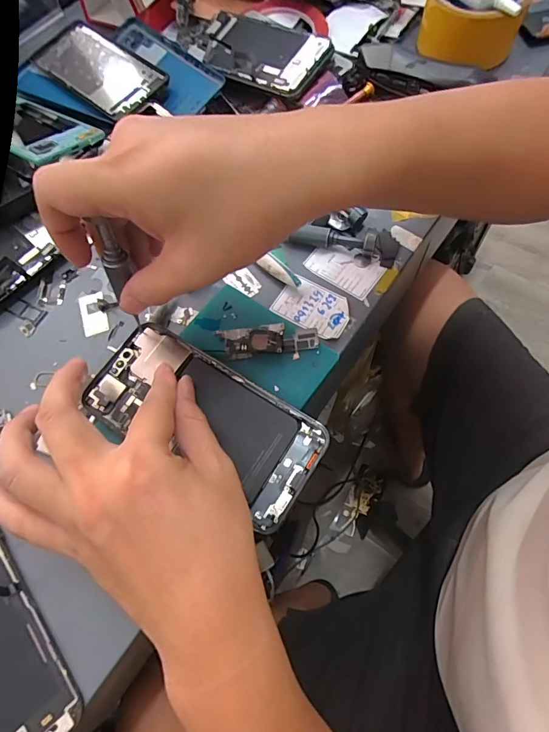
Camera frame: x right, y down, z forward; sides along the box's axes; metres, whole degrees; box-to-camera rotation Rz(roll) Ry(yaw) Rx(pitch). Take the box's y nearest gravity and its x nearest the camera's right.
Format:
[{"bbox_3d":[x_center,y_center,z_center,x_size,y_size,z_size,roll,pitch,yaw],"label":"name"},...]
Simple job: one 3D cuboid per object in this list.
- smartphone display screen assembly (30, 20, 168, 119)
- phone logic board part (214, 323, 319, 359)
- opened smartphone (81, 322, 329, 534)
[{"bbox_3d":[-0.184,-0.312,0.435,0.169,0.008,0.072,40,80,20],"label":"smartphone display screen assembly"},{"bbox_3d":[-0.005,-0.020,0.297,0.071,0.007,0.026,0,66,6],"label":"phone logic board part"},{"bbox_3d":[-0.047,0.033,0.277,0.158,0.007,0.074,29,72,13],"label":"opened smartphone"}]

